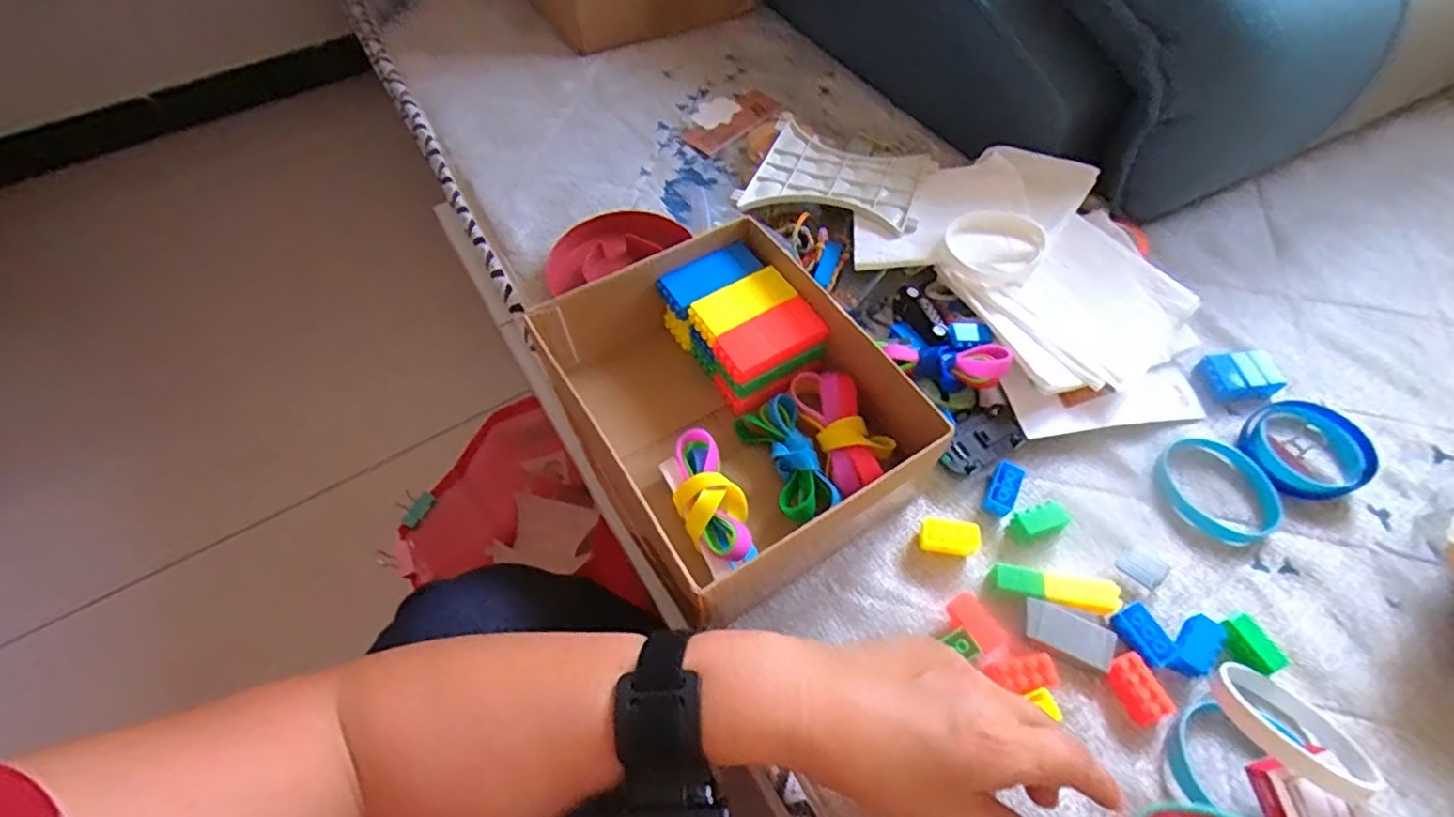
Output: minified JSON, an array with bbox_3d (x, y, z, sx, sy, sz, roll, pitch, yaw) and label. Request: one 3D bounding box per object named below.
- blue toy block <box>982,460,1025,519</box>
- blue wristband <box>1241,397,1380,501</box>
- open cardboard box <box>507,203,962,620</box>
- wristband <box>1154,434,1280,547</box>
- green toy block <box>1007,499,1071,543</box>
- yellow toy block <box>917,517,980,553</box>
[{"bbox_3d":[0.174,0.052,0.418,0.017,0.015,0.035,27,62,17],"label":"blue toy block"},{"bbox_3d":[0.376,0.026,0.428,0.053,0.028,0.068,-25,61,-14],"label":"blue wristband"},{"bbox_3d":[0.001,-0.001,0.418,0.175,0.082,0.219,-32,62,-17],"label":"open cardboard box"},{"bbox_3d":[0.311,0.050,0.419,0.062,0.008,0.073,-13,58,-6],"label":"wristband"},{"bbox_3d":[0.193,0.070,0.408,0.035,0.014,0.018,-18,59,-10],"label":"green toy block"},{"bbox_3d":[0.135,0.078,0.401,0.034,0.020,0.018,10,59,7],"label":"yellow toy block"}]

